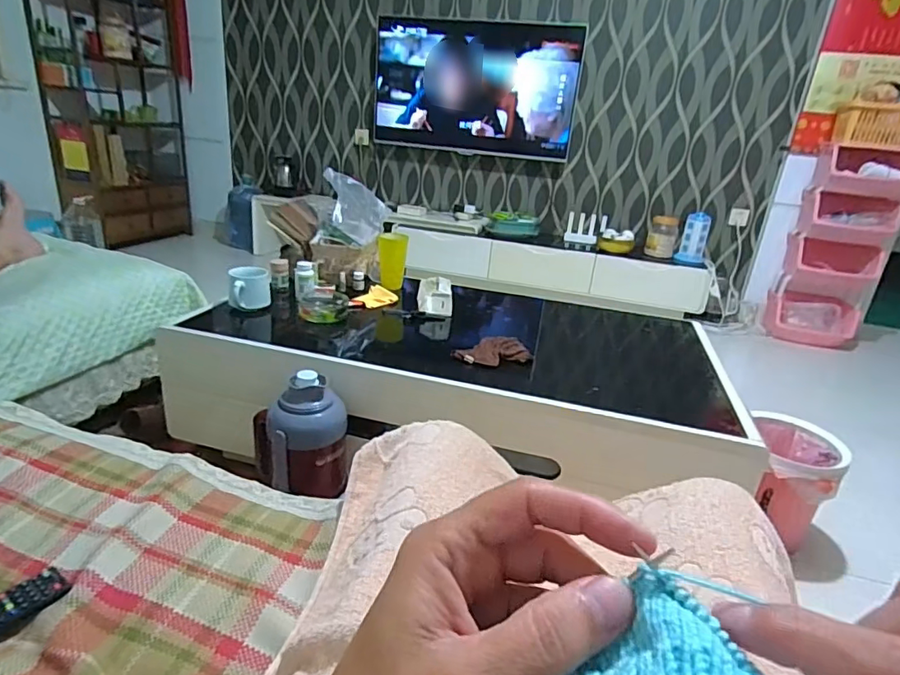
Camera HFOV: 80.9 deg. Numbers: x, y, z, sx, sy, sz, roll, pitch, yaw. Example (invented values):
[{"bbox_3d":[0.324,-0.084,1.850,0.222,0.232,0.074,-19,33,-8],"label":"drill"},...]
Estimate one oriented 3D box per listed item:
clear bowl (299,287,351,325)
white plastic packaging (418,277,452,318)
[{"bbox_3d":[-0.325,-0.086,1.386,0.124,0.062,0.149,3,22,-6],"label":"clear bowl"},{"bbox_3d":[-0.040,-0.118,1.458,0.100,0.079,0.112,5,22,0],"label":"white plastic packaging"}]

